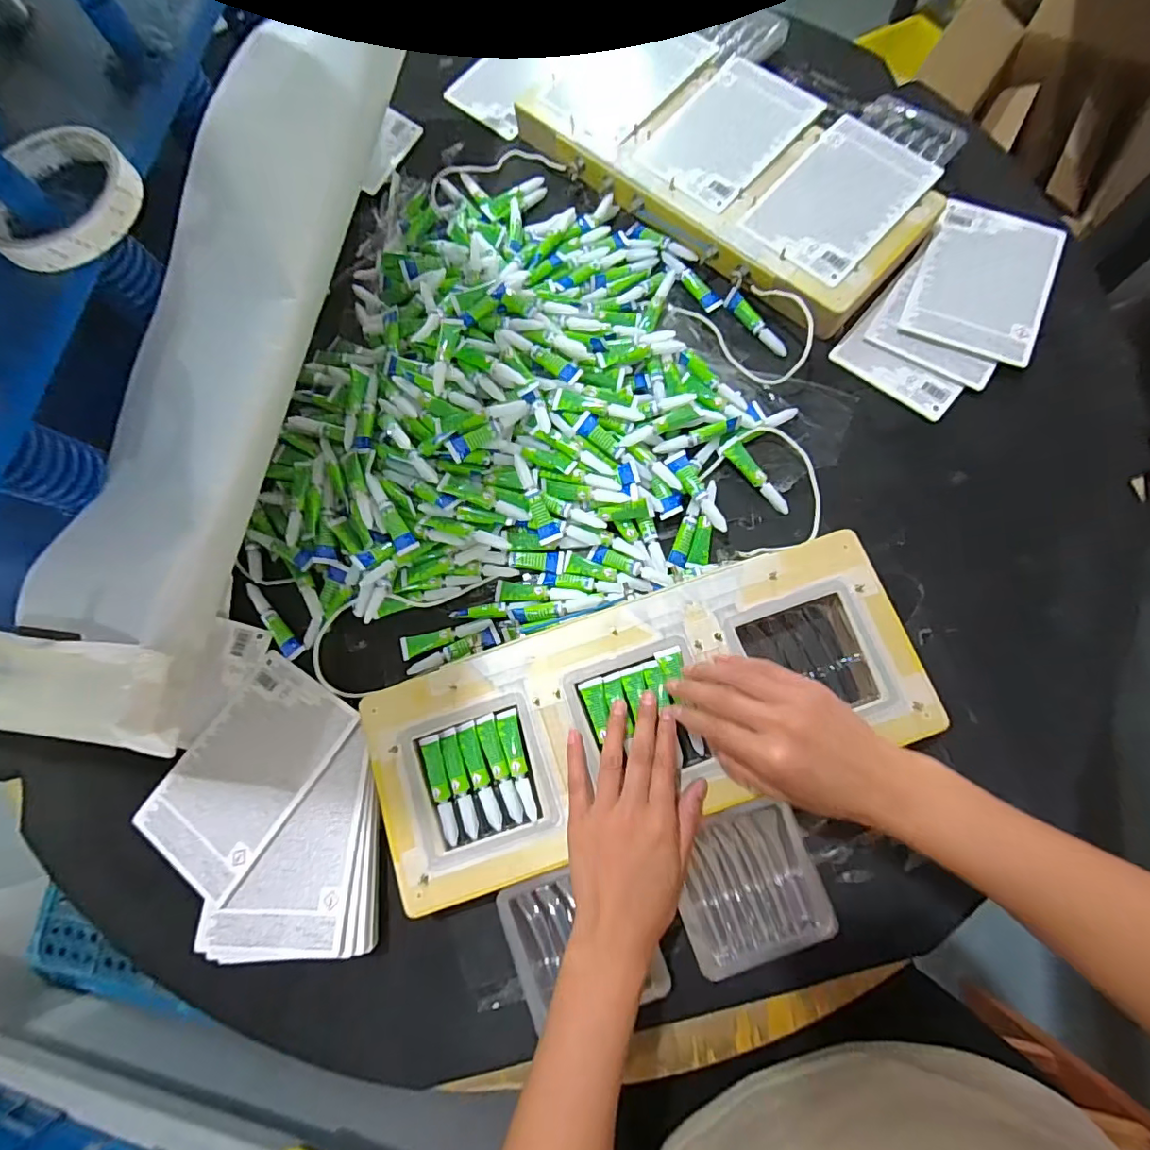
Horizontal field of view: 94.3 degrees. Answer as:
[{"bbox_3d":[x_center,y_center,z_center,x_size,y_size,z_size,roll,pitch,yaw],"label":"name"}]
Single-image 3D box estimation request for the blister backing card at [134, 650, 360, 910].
[{"bbox_3d":[-0.274,0.160,0.447,0.109,0.009,0.170,28,73,17],"label":"blister backing card"}]

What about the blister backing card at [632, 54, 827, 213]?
[{"bbox_3d":[0.158,-0.451,0.541,0.116,0.008,0.171,42,84,12],"label":"blister backing card"}]

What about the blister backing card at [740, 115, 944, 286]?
[{"bbox_3d":[0.257,-0.364,0.513,0.116,0.007,0.165,42,87,13],"label":"blister backing card"}]

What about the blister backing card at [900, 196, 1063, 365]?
[{"bbox_3d":[0.392,-0.283,0.511,0.112,0.007,0.164,25,77,10],"label":"blister backing card"}]

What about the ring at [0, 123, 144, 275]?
[{"bbox_3d":[-0.302,-0.221,0.314,0.089,0.015,0.089,-1,75,5],"label":"ring"}]

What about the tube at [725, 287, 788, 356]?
[{"bbox_3d":[0.179,-0.246,0.523,0.014,0.011,0.083,-36,75,-5],"label":"tube"}]

